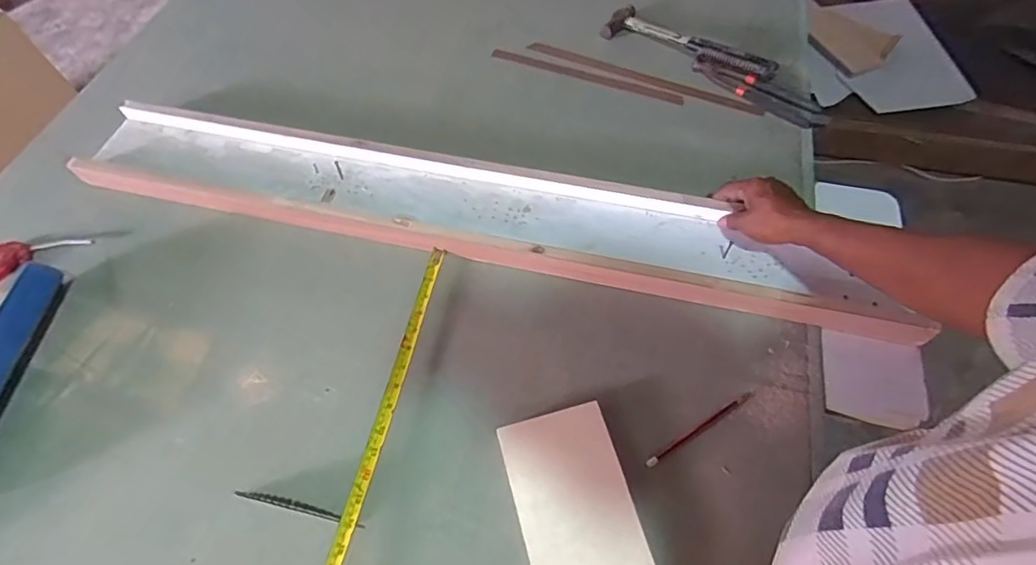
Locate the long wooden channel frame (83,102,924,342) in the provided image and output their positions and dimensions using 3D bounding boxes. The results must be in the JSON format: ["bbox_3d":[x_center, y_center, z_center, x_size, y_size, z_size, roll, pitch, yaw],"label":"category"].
[{"bbox_3d":[-0.081,-0.108,0.760,1.167,0.045,0.164,13,61,8],"label":"long wooden channel frame"}]

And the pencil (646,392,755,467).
[{"bbox_3d":[0.212,0.167,0.611,0.157,0.004,0.010,-28,64,-15],"label":"pencil"}]

